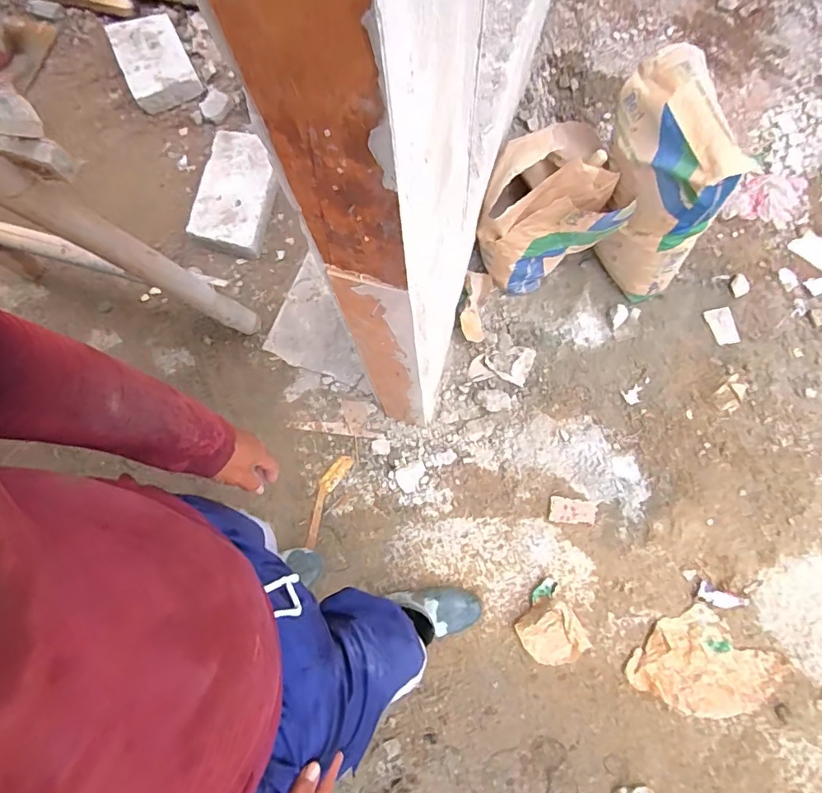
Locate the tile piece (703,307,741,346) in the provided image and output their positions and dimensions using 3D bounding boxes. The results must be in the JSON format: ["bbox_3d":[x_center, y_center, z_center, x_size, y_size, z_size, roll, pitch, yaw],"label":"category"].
[{"bbox_3d":[0.876,-0.198,1.437,0.074,0.012,0.107,-17,74,-2],"label":"tile piece"}]

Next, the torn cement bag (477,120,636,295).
[{"bbox_3d":[0.320,-0.463,1.315,0.328,0.341,0.279,-21,75,-4],"label":"torn cement bag"}]

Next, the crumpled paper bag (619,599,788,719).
[{"bbox_3d":[0.697,0.642,1.203,0.320,0.022,0.236,32,78,10],"label":"crumpled paper bag"}]

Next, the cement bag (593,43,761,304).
[{"bbox_3d":[0.574,-0.500,1.241,0.185,0.432,0.370,-24,75,-4],"label":"cement bag"}]

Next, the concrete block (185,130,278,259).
[{"bbox_3d":[-0.499,-0.590,1.478,0.219,0.080,0.351,10,75,5],"label":"concrete block"}]

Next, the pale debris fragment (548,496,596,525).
[{"bbox_3d":[0.395,0.282,1.258,0.110,0.009,0.062,8,75,5],"label":"pale debris fragment"}]

